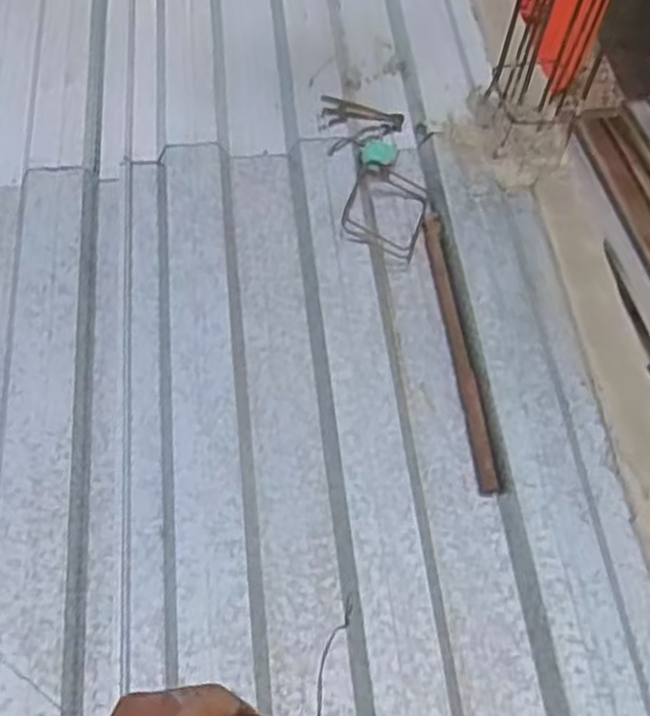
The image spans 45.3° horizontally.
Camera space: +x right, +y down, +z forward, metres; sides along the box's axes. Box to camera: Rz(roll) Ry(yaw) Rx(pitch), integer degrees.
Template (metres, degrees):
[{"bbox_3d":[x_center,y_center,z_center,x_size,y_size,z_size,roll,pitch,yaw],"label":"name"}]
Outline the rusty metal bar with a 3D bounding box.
[{"bbox_3d":[0.292,-0.043,1.697,0.036,0.023,0.695,-4,62,-5],"label":"rusty metal bar"}]

